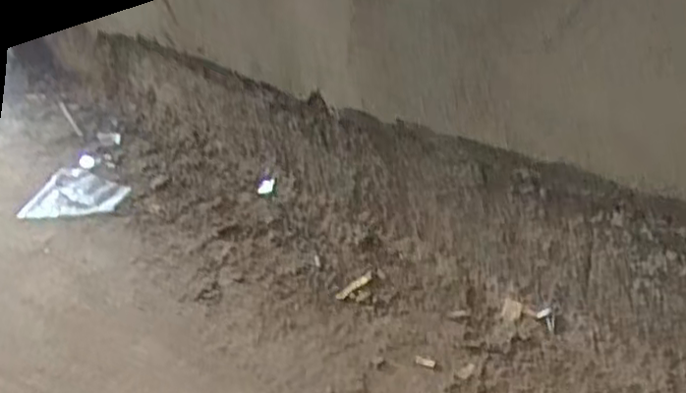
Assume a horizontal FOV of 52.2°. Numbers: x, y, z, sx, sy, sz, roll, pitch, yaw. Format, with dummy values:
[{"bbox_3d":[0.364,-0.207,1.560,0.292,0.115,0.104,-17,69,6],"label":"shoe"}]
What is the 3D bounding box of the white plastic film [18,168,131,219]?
[{"bbox_3d":[-0.571,-0.011,1.519,0.263,0.030,0.137,-1,44,14],"label":"white plastic film"}]

